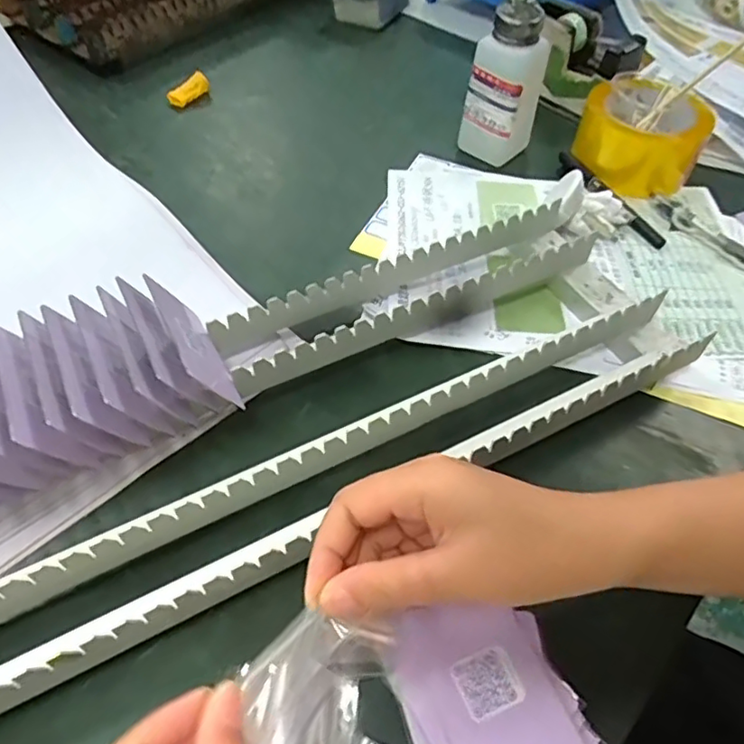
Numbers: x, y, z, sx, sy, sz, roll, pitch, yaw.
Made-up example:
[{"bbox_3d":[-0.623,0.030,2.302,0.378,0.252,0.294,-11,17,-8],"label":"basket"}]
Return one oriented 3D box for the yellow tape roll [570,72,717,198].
[{"bbox_3d":[0.249,-0.216,0.563,0.100,0.084,0.100,2,53,-2],"label":"yellow tape roll"}]

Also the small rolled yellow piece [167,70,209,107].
[{"bbox_3d":[-0.189,-0.291,0.625,0.045,0.013,0.020,-41,64,-9],"label":"small rolled yellow piece"}]

